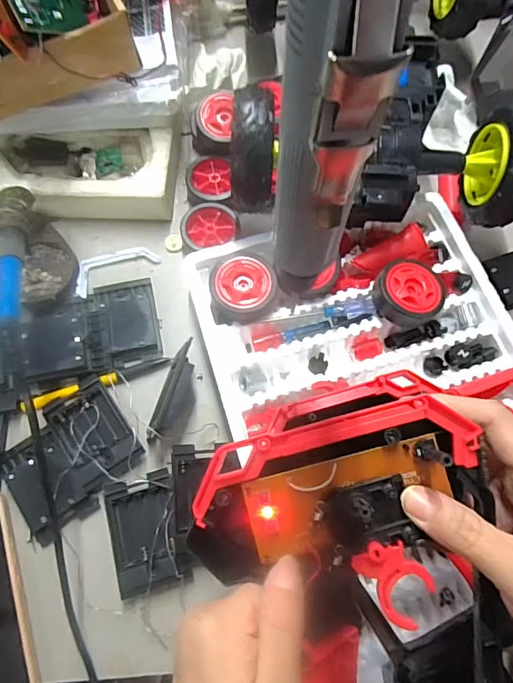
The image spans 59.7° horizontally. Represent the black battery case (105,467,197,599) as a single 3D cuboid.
[{"bbox_3d":[-0.085,0.149,0.349,0.053,0.013,0.083,-14,72,-7],"label":"black battery case"}]

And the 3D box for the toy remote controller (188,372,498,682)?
[{"bbox_3d":[0.047,0.119,0.211,0.135,0.047,0.183,-10,72,-5],"label":"toy remote controller"}]

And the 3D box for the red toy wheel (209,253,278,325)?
[{"bbox_3d":[-0.011,-0.044,0.388,0.056,0.025,0.055,0,71,-2],"label":"red toy wheel"}]

